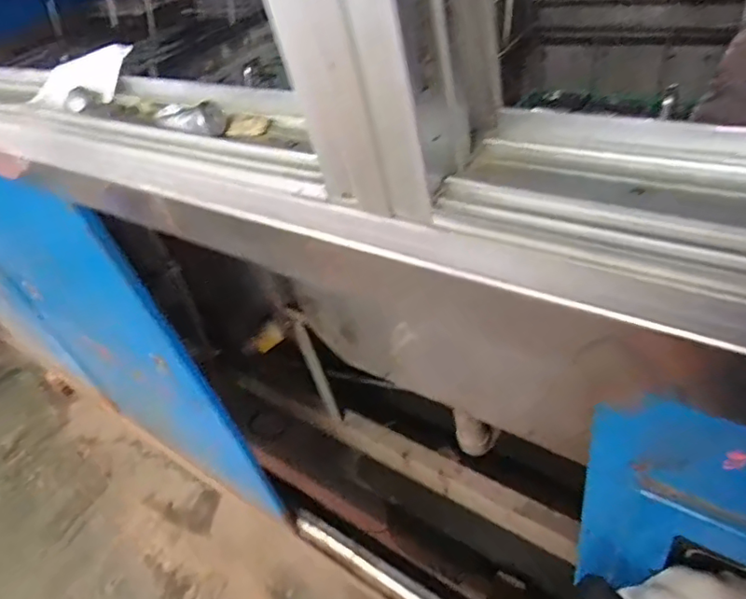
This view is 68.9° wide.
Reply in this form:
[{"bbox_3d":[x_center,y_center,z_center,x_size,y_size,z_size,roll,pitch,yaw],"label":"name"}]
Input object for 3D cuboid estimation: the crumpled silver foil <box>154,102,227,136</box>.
[{"bbox_3d":[-0.152,-0.151,0.444,0.074,0.020,0.025,19,51,33],"label":"crumpled silver foil"}]

